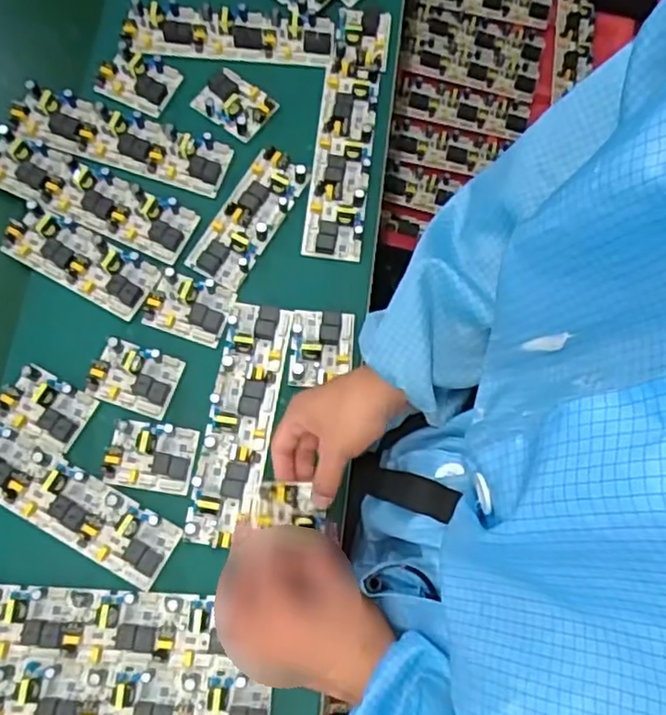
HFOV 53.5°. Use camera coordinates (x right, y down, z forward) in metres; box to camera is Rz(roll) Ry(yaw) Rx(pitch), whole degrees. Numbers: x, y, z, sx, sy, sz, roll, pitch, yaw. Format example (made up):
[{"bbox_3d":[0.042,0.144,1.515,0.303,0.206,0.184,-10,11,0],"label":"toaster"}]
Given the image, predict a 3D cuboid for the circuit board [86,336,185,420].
[{"bbox_3d":[-0.195,0.018,0.647,0.077,0.020,0.061,18,74,5],"label":"circuit board"}]

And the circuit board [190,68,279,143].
[{"bbox_3d":[-0.111,-0.287,0.743,0.078,0.012,0.064,35,76,9],"label":"circuit board"}]

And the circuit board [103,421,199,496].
[{"bbox_3d":[-0.173,0.091,0.621,0.079,0.020,0.062,8,73,2],"label":"circuit board"}]

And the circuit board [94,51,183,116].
[{"bbox_3d":[-0.220,-0.314,0.747,0.079,0.016,0.064,23,74,6],"label":"circuit board"}]

